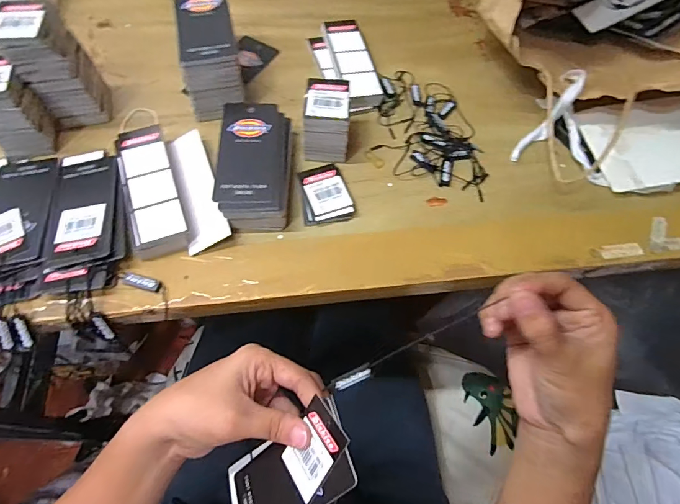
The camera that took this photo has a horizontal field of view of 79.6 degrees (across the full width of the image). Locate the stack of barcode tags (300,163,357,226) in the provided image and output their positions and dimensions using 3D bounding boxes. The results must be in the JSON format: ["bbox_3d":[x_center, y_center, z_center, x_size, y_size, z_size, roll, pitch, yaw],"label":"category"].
[{"bbox_3d":[-0.014,-0.052,0.364,0.043,0.007,0.057,-11,65,-8],"label":"stack of barcode tags"}]

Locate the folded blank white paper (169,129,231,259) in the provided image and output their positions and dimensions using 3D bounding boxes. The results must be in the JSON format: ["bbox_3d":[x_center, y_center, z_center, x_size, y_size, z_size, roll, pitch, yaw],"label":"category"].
[{"bbox_3d":[-0.123,-0.057,0.353,0.033,0.020,0.115,-14,65,-9],"label":"folded blank white paper"}]

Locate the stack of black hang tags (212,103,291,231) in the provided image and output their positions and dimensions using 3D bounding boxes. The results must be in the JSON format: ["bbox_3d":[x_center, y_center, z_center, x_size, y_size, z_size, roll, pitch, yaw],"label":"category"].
[{"bbox_3d":[-0.074,-0.079,0.361,0.059,0.029,0.120,-1,64,-3],"label":"stack of black hang tags"}]

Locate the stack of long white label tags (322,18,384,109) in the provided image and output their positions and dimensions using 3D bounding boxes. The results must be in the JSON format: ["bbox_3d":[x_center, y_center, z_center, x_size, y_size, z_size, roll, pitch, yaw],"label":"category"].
[{"bbox_3d":[0.013,-0.202,0.429,0.039,0.012,0.120,-11,65,-8],"label":"stack of long white label tags"}]

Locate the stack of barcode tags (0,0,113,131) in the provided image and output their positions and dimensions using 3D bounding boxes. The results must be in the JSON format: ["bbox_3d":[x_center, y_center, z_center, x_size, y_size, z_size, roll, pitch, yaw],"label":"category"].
[{"bbox_3d":[-0.247,-0.161,0.359,0.045,0.098,0.055,-14,65,-9],"label":"stack of barcode tags"}]

